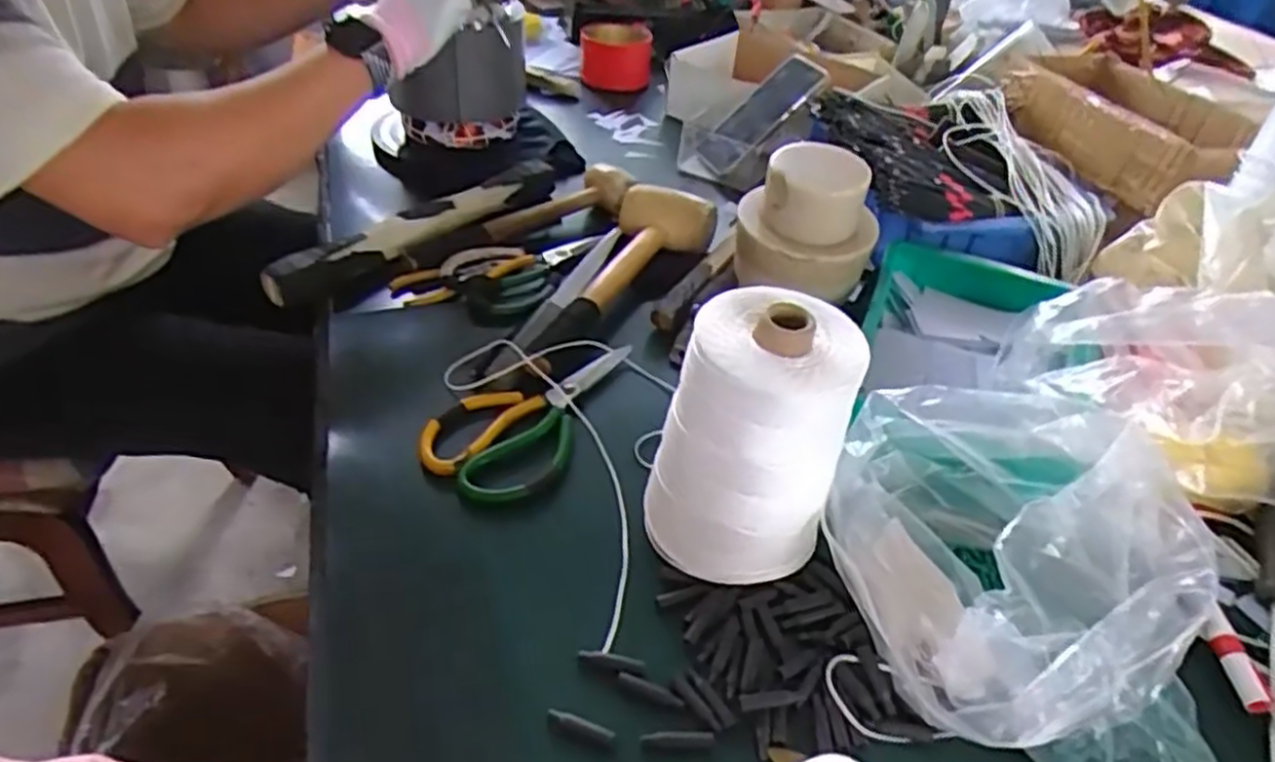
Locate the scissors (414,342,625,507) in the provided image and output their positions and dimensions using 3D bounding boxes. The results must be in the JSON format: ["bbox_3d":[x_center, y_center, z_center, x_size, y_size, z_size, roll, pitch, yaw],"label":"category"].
[{"bbox_3d":[-0.085,0.018,0.595,0.100,0.014,0.187,17,40,13],"label":"scissors"}]

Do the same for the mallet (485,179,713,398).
[{"bbox_3d":[-0.029,-0.092,0.685,0.099,0.055,0.297,21,41,17],"label":"mallet"}]

